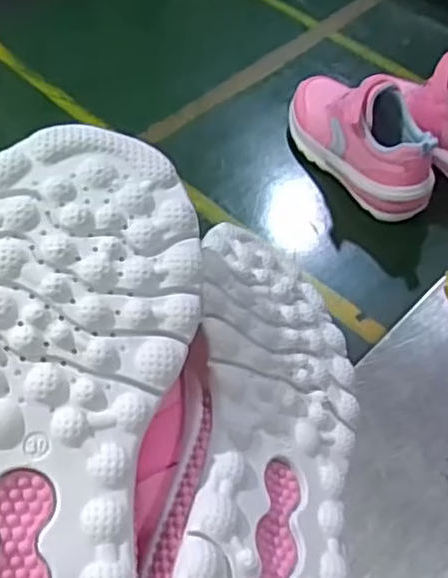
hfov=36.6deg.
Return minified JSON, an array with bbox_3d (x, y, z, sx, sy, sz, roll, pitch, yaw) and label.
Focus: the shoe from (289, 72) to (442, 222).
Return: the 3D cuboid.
[{"bbox_3d":[0.139,-0.175,0.718,0.089,0.106,0.203,-23,57,-15],"label":"shoe"}]

